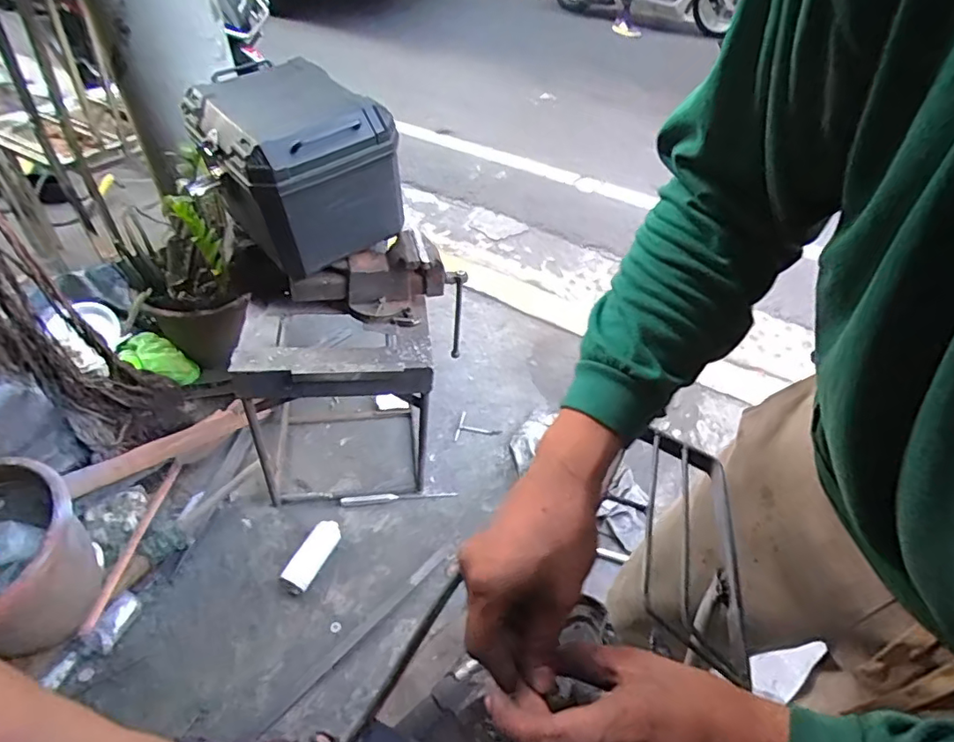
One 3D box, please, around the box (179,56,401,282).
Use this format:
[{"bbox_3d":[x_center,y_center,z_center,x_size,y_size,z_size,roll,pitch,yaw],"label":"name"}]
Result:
[{"bbox_3d":[-0.366,-0.420,1.128,0.313,0.285,0.329,-28,53,-29],"label":"box"}]

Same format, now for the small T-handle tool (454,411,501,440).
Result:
[{"bbox_3d":[0.006,0.174,1.619,0.128,0.010,0.105,12,45,7],"label":"small T-handle tool"}]

